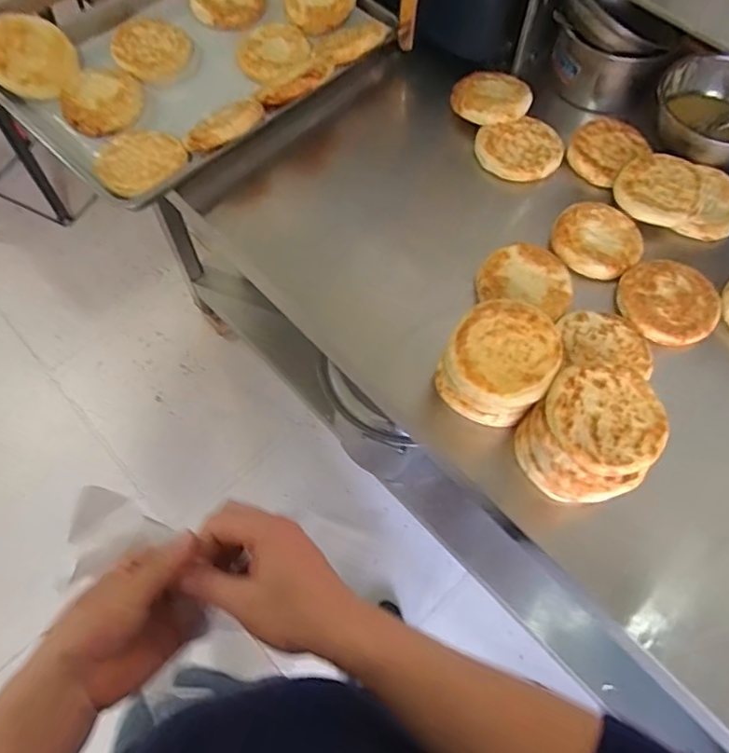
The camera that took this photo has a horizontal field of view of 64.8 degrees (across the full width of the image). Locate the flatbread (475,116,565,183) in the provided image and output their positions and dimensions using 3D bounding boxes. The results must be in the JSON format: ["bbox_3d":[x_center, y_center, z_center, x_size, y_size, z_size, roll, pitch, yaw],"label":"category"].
[{"bbox_3d":[0.248,-0.357,0.908,0.128,0.018,0.116,-17,68,-9],"label":"flatbread"}]

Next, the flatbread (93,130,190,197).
[{"bbox_3d":[-0.342,-0.323,0.859,0.132,0.017,0.138,29,63,18],"label":"flatbread"}]

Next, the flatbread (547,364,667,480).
[{"bbox_3d":[0.265,0.044,0.622,0.128,0.014,0.120,0,66,-1],"label":"flatbread"}]

